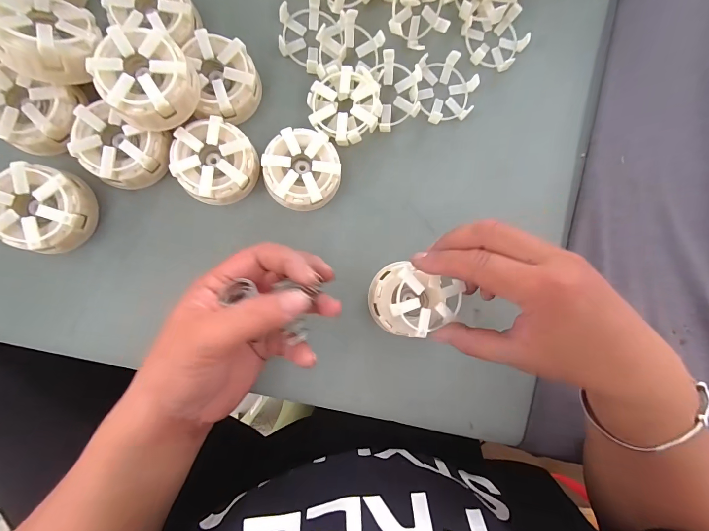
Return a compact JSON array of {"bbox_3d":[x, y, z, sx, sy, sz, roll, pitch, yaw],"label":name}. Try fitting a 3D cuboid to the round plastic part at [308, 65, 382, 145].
[{"bbox_3d":[-0.008,-0.131,0.272,0.058,0.027,0.054,0,91,-6],"label":"round plastic part"}]

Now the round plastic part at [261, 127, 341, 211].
[{"bbox_3d":[-0.043,-0.077,0.269,0.059,0.030,0.061,0,91,-6],"label":"round plastic part"}]

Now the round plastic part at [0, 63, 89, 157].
[{"bbox_3d":[-0.233,-0.109,0.235,0.055,0.022,0.052,10,90,-6],"label":"round plastic part"}]

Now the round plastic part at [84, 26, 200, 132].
[{"bbox_3d":[-0.143,-0.127,0.227,0.058,0.030,0.058,0,90,-9],"label":"round plastic part"}]

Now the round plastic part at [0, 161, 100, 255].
[{"bbox_3d":[-0.228,-0.041,0.241,0.055,0.033,0.059,0,91,-6],"label":"round plastic part"}]

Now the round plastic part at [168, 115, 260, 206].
[{"bbox_3d":[-0.109,-0.081,0.261,0.060,0.032,0.059,0,91,-6],"label":"round plastic part"}]

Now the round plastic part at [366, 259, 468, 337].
[{"bbox_3d":[0.049,0.029,0.263,0.058,0.040,0.053,25,88,-6],"label":"round plastic part"}]

